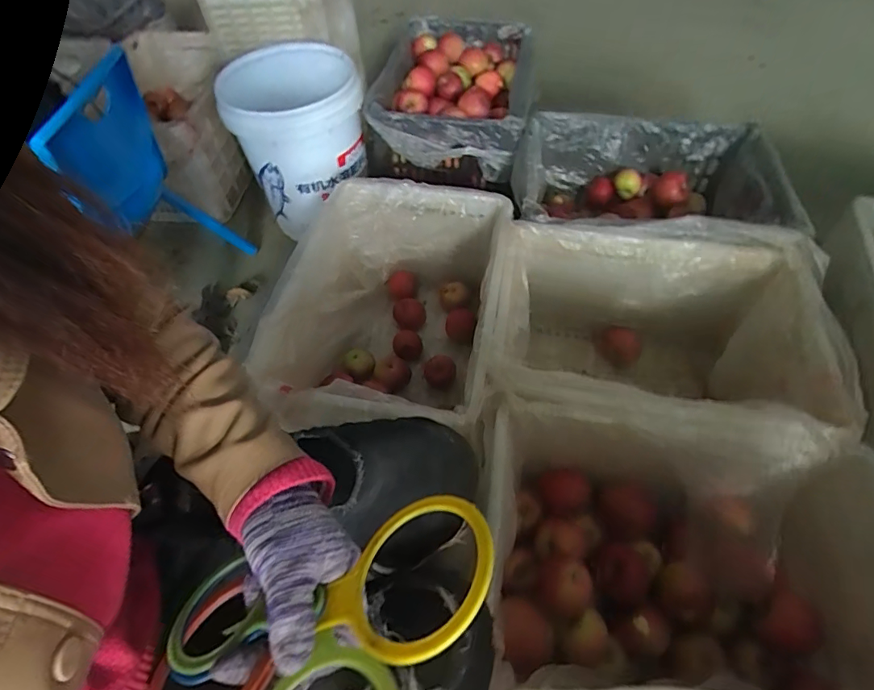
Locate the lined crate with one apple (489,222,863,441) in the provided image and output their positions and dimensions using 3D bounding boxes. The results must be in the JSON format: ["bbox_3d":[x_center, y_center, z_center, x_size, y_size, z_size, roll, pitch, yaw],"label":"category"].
[{"bbox_3d":[0.333,0.022,0.834,0.495,0.317,0.352,8,57,7],"label":"lined crate with one apple"}]

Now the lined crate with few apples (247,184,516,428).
[{"bbox_3d":[-0.068,-0.038,0.901,0.365,0.295,0.458,9,57,7],"label":"lined crate with few apples"}]

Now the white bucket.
[{"bbox_3d":[-0.326,-0.494,1.148,0.297,0.306,0.281,-17,57,-10],"label":"white bucket"}]

